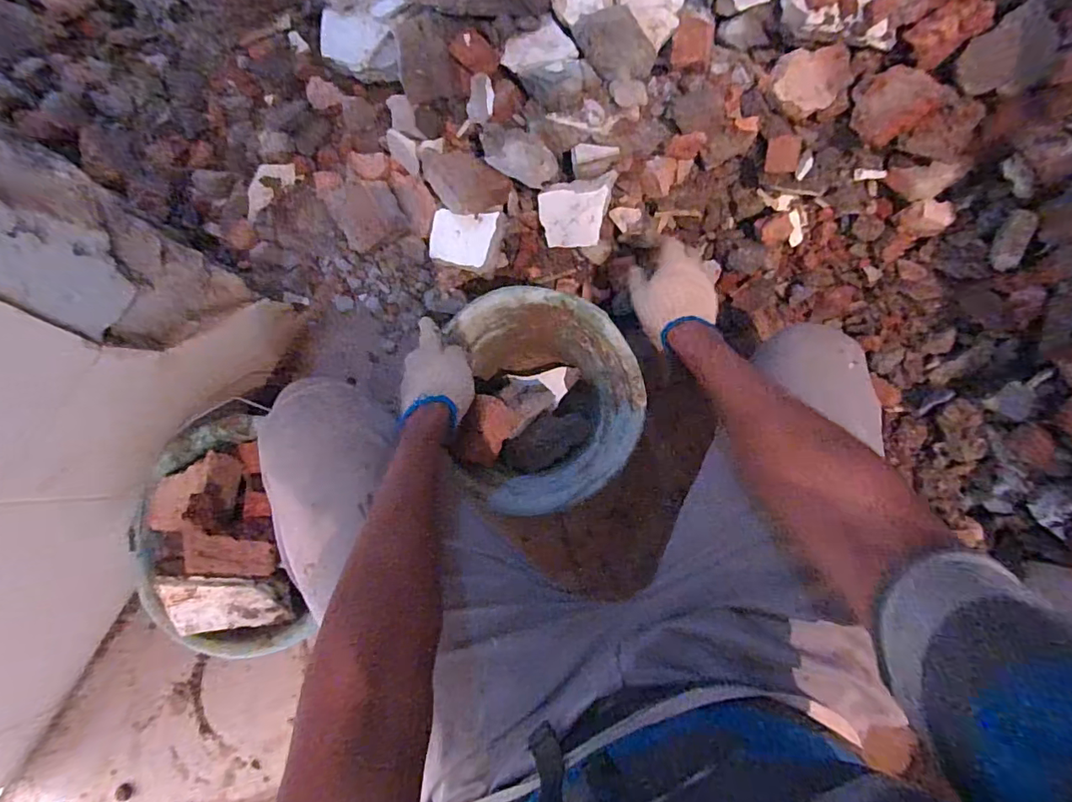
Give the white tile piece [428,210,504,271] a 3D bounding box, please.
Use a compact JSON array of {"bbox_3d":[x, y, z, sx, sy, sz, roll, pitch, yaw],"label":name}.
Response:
[{"bbox_3d":[-0.098,-0.222,0.712,0.093,0.009,0.076,8,104,2],"label":"white tile piece"}]

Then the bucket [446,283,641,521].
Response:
[{"bbox_3d":[0.014,0.009,0.693,0.222,0.181,0.257,1,82,0],"label":"bucket"}]

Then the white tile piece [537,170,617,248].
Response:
[{"bbox_3d":[0.061,-0.260,0.719,0.105,0.020,0.085,-5,119,18],"label":"white tile piece"}]

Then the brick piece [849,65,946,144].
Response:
[{"bbox_3d":[0.420,-0.353,0.615,0.083,0.053,0.058,36,84,5],"label":"brick piece"}]

